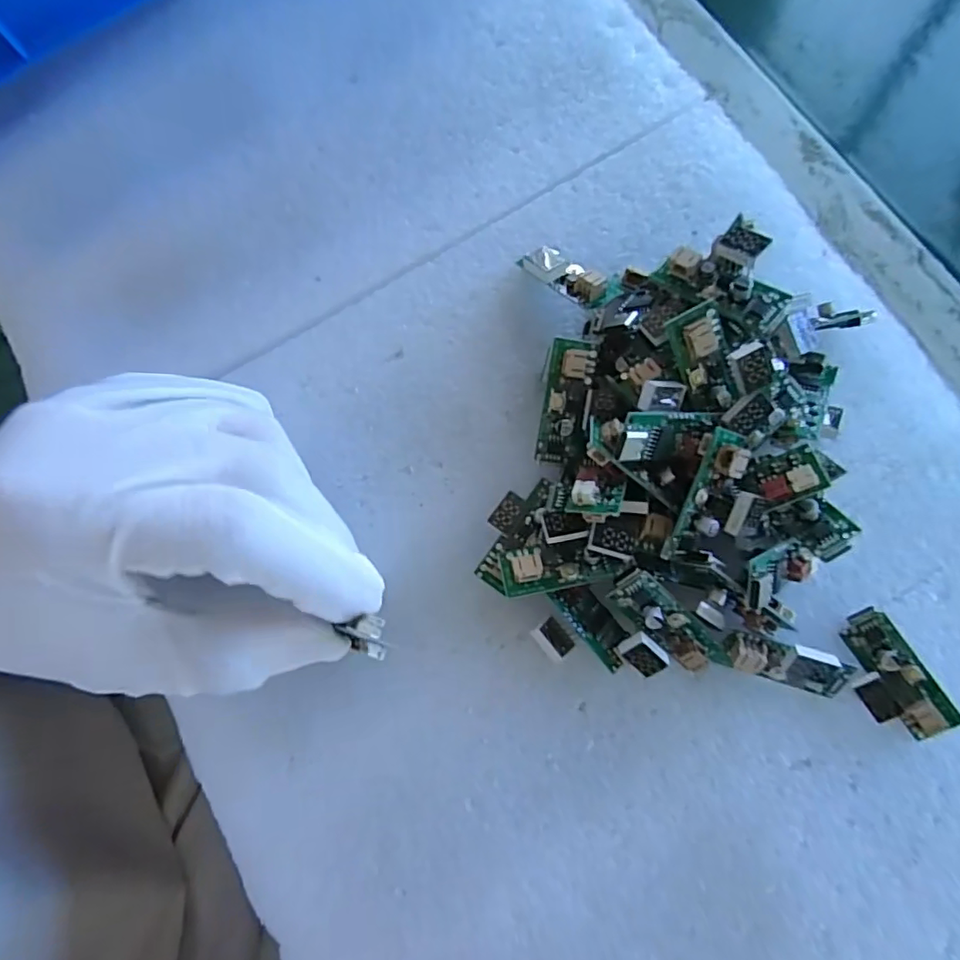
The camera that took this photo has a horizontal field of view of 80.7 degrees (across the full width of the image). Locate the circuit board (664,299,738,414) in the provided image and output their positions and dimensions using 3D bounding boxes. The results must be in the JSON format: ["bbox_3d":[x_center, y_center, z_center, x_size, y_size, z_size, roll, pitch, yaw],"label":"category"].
[{"bbox_3d":[0.063,-0.033,0.159,0.014,0.009,0.032,-30,120,-4],"label":"circuit board"}]

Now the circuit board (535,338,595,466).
[{"bbox_3d":[0.026,-0.023,0.172,0.013,0.008,0.038,10,102,4],"label":"circuit board"}]

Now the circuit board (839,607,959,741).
[{"bbox_3d":[0.122,0.061,0.169,0.022,0.011,0.039,-34,80,-5],"label":"circuit board"}]

